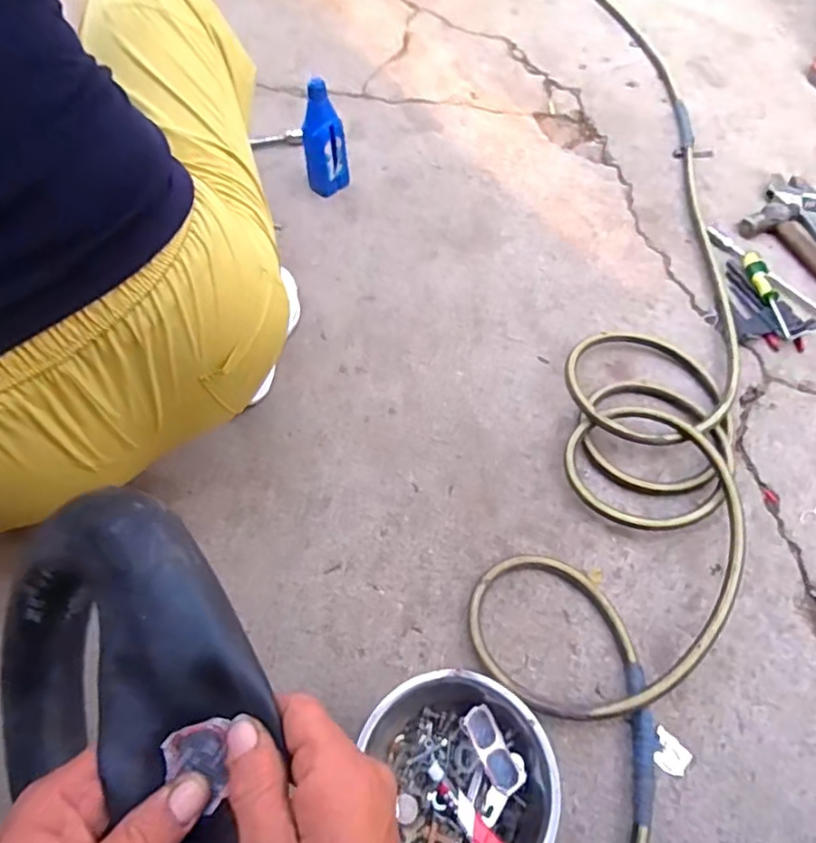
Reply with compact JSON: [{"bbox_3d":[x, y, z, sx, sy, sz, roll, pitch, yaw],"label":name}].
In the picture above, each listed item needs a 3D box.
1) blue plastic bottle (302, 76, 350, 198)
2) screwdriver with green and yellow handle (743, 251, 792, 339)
[{"bbox_3d":[-0.143,-0.475,0.999,0.054,0.181,0.073,33,64,17],"label":"blue plastic bottle"},{"bbox_3d":[0.554,-0.196,0.903,0.026,0.029,0.163,-1,60,1],"label":"screwdriver with green and yellow handle"}]

